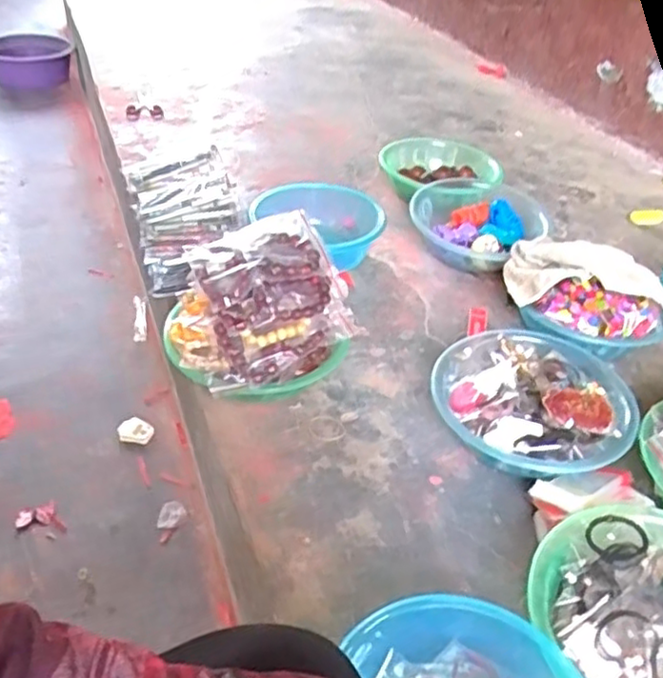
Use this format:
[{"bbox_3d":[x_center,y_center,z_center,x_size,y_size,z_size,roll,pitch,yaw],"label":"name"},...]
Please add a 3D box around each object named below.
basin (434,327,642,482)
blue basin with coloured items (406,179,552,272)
[{"bbox_3d":[0.258,0.073,0.845,0.223,0.098,0.224,4,39,-3],"label":"basin"},{"bbox_3d":[0.231,-0.188,1.152,0.196,0.095,0.198,4,40,-3],"label":"blue basin with coloured items"}]

